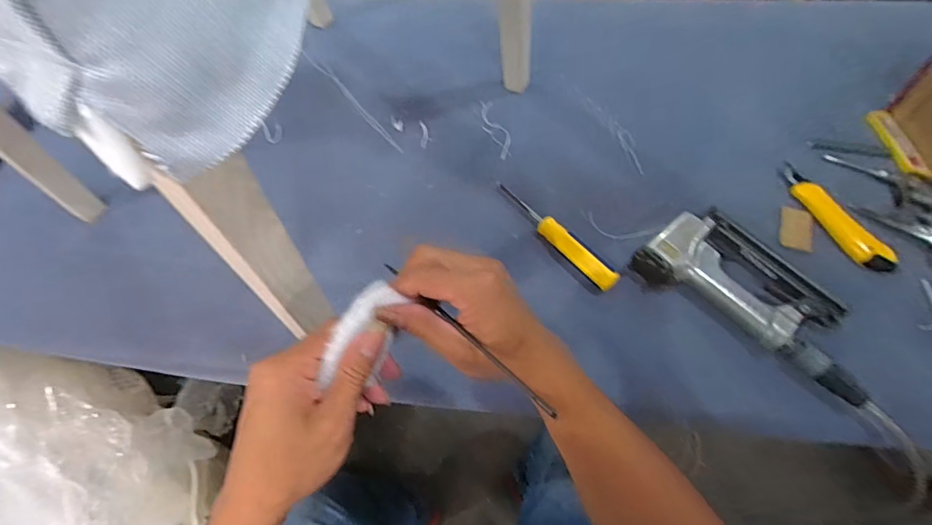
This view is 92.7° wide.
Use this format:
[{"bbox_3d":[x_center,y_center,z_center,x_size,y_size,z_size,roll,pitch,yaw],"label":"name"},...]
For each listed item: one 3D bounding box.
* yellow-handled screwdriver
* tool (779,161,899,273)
[{"bbox_3d":[0.109,-0.043,0.547,0.036,0.024,0.195,-36,65,-18],"label":"yellow-handled screwdriver"},{"bbox_3d":[0.445,-0.060,0.539,0.027,0.030,0.167,-20,61,-9],"label":"tool"}]

